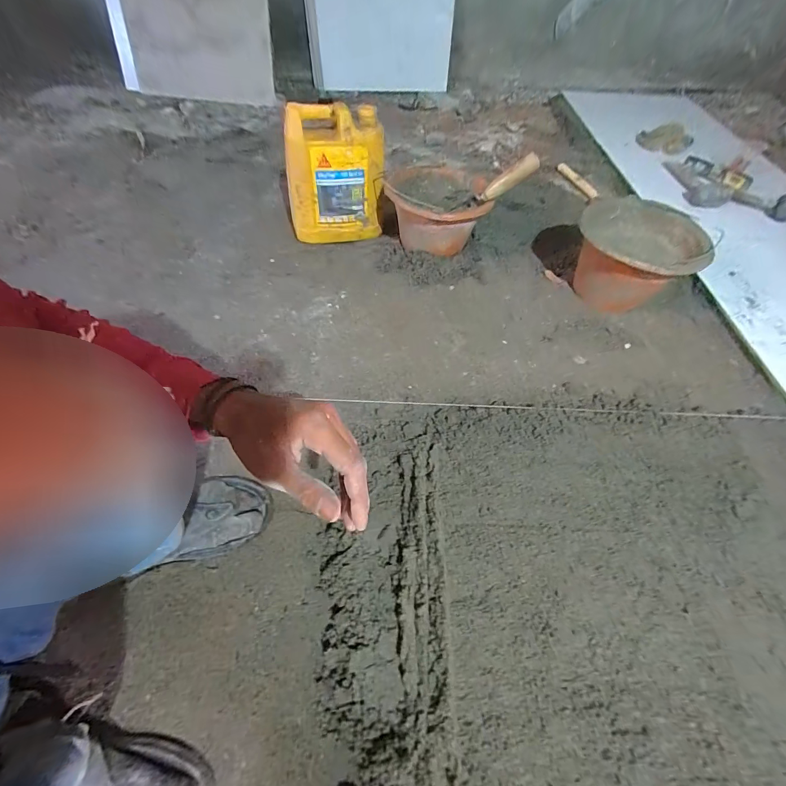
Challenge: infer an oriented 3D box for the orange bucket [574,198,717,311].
[{"bbox_3d":[0.537,-0.297,0.817,0.223,0.155,0.259,18,57,11],"label":"orange bucket"}]

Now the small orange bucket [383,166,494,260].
[{"bbox_3d":[0.104,-0.456,0.899,0.236,0.129,0.235,0,55,-1],"label":"small orange bucket"}]

